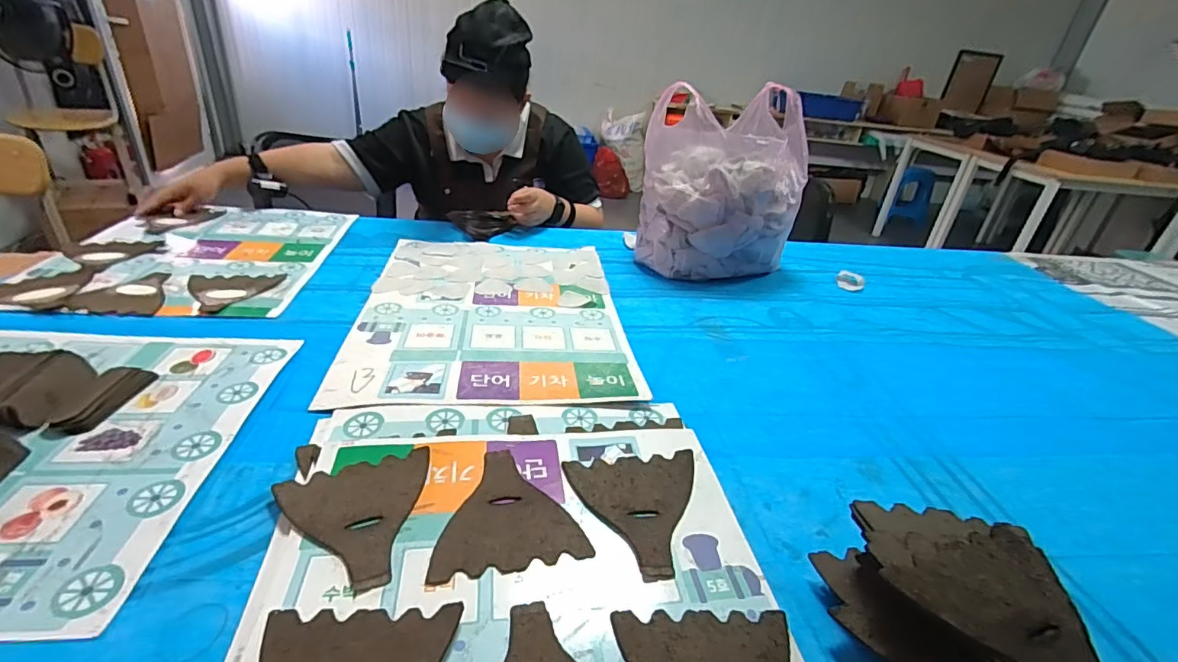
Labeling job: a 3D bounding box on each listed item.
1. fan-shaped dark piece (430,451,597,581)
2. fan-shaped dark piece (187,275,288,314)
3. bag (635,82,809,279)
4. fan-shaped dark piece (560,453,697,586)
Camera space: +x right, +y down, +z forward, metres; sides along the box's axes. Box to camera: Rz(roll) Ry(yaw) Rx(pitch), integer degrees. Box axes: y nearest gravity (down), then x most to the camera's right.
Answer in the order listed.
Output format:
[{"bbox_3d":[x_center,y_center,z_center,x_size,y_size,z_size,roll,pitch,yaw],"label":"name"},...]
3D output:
[{"bbox_3d":[-0.076,0.158,0.474,0.126,0.004,0.129,-2,31,-15],"label":"fan-shaped dark piece"},{"bbox_3d":[-0.533,-0.058,0.778,0.127,0.004,0.127,-3,31,-17],"label":"fan-shaped dark piece"},{"bbox_3d":[0.255,-0.278,0.982,0.295,0.320,0.201,-4,31,-17],"label":"bag"},{"bbox_3d":[0.048,0.165,0.482,0.123,0.004,0.130,-1,33,-7],"label":"fan-shaped dark piece"}]

